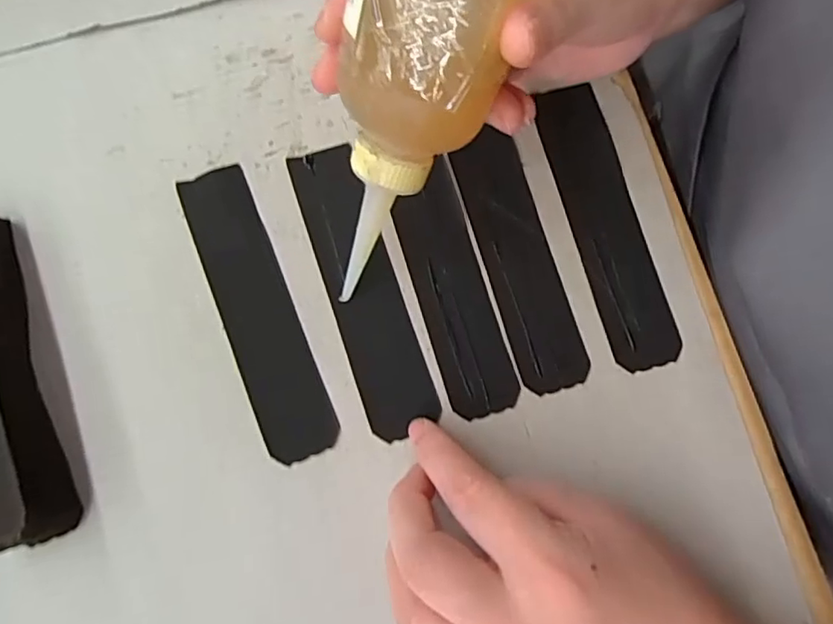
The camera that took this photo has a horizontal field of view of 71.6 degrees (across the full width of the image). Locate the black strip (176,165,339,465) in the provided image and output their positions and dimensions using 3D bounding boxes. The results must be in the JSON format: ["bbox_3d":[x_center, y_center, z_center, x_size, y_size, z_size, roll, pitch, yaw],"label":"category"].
[{"bbox_3d":[-0.074,-0.001,0.266,0.031,0.006,0.140,-21,81,-5],"label":"black strip"}]

